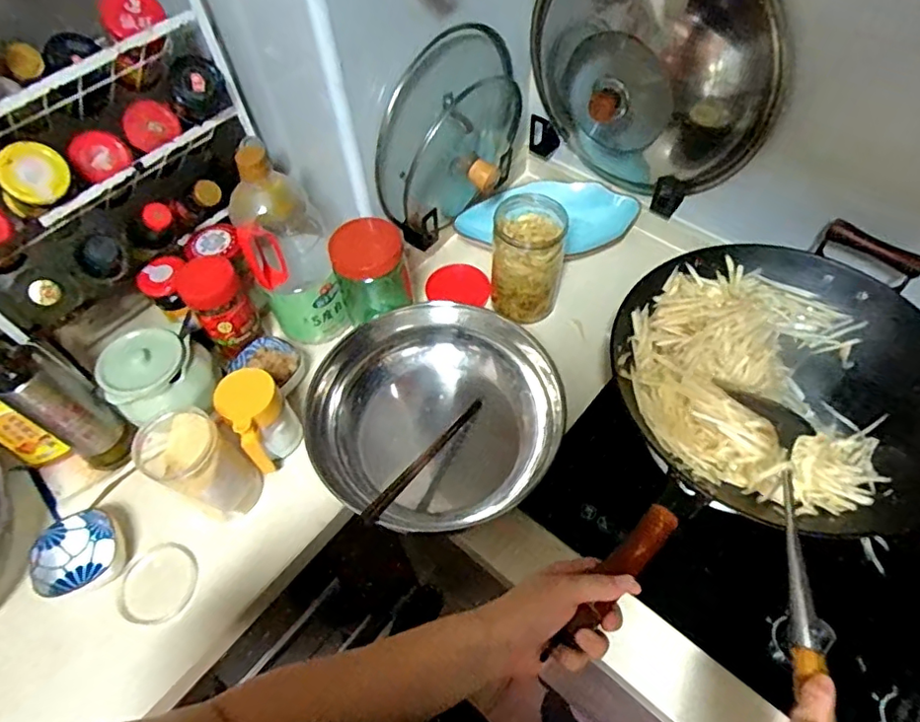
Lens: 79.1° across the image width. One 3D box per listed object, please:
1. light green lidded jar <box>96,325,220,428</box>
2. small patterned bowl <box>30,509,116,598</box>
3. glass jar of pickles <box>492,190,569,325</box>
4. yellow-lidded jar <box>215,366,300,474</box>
[{"bbox_3d":[-0.383,0.018,0.719,0.118,0.092,0.096,-31,61,-16],"label":"light green lidded jar"},{"bbox_3d":[-0.447,0.223,0.646,0.084,0.044,0.084,-1,57,2],"label":"small patterned bowl"},{"bbox_3d":[0.095,-0.141,0.788,0.094,0.140,0.107,7,58,7],"label":"glass jar of pickles"},{"bbox_3d":[-0.241,0.072,0.682,0.069,0.116,0.083,-30,61,-16],"label":"yellow-lidded jar"}]

